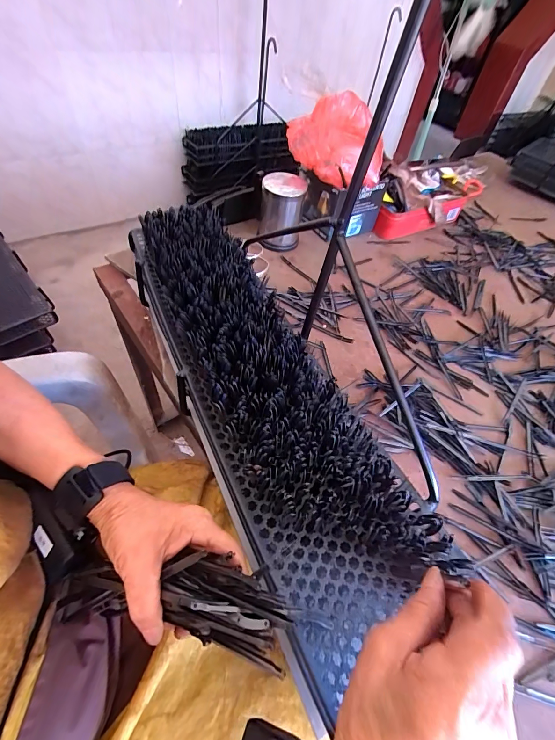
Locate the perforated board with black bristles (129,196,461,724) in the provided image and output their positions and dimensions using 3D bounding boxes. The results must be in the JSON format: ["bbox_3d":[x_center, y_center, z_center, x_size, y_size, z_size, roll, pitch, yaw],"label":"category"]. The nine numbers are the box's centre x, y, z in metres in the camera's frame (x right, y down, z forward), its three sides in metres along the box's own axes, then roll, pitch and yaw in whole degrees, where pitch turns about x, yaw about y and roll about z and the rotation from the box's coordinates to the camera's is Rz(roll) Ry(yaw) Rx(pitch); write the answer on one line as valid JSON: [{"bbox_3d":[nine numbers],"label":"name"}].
[{"bbox_3d":[-0.037,-0.016,0.364,0.135,0.057,0.525,-18,59,-18],"label":"perforated board with black bristles"}]

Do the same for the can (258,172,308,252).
[{"bbox_3d":[0.007,-0.300,0.655,0.079,0.126,0.083,3,53,-4],"label":"can"}]

